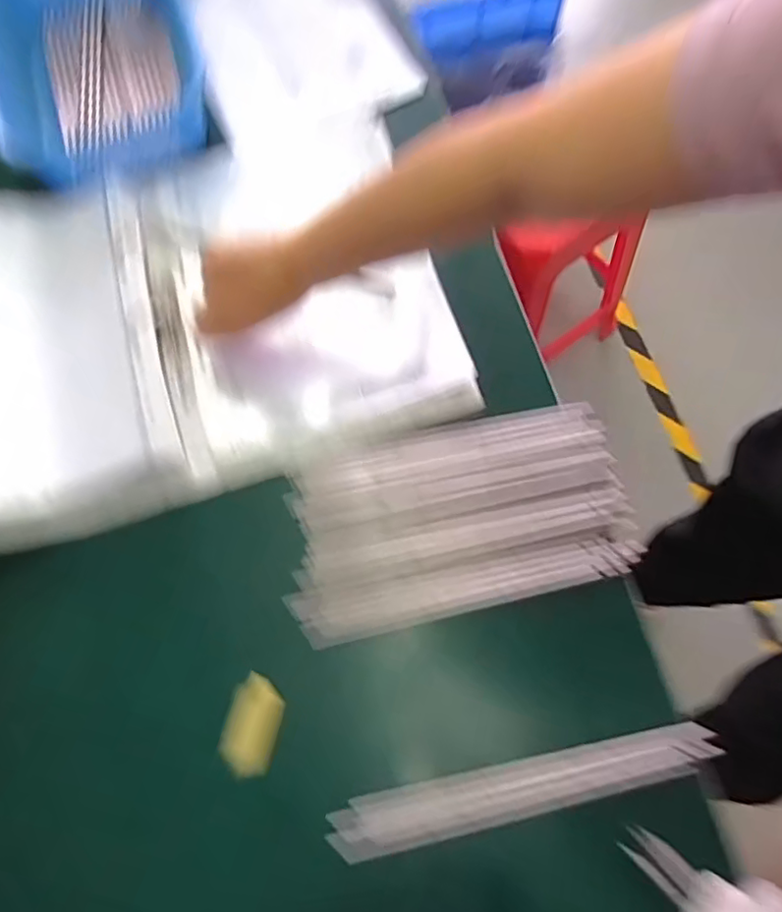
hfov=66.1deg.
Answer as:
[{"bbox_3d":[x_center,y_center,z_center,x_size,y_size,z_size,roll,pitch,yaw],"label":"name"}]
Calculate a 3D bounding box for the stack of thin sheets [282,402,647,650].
[{"bbox_3d":[0.051,0.047,0.490,0.267,0.021,0.151,-13,71,-3],"label":"stack of thin sheets"}]

